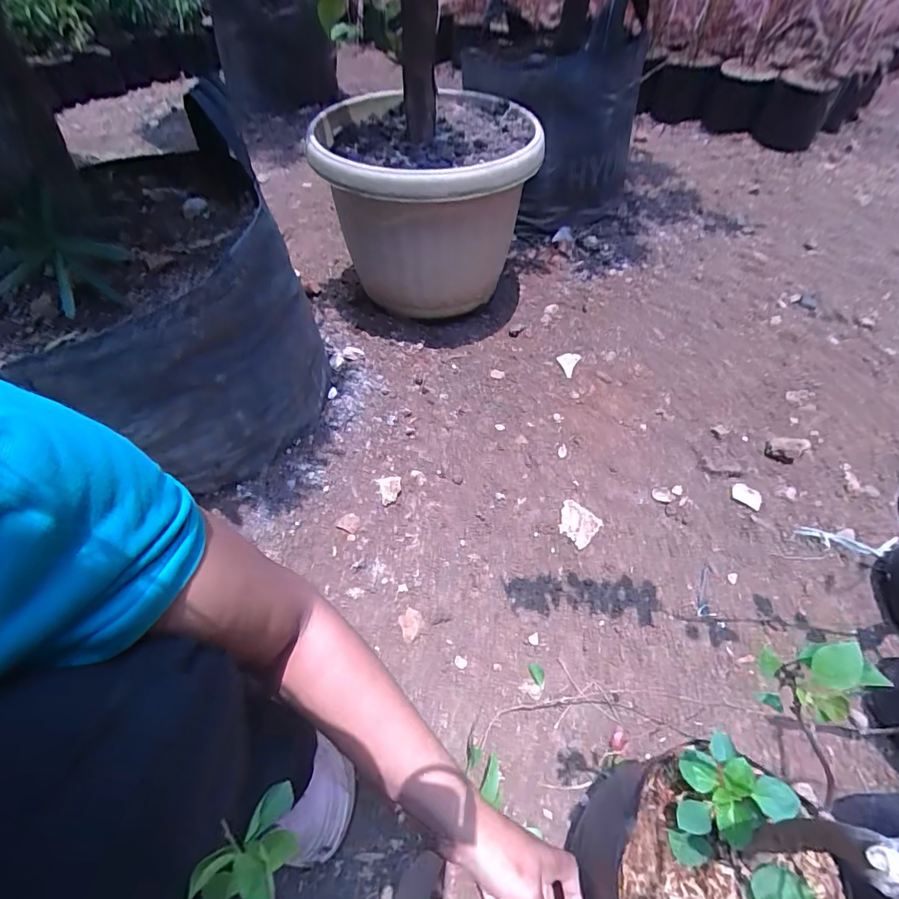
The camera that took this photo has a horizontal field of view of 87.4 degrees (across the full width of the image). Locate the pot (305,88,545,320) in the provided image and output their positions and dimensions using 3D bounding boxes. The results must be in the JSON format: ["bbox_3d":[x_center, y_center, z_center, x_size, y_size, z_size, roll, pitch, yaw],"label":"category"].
[{"bbox_3d":[-0.046,-0.438,0.880,0.356,0.314,0.388,0,55,-1],"label":"pot"}]

